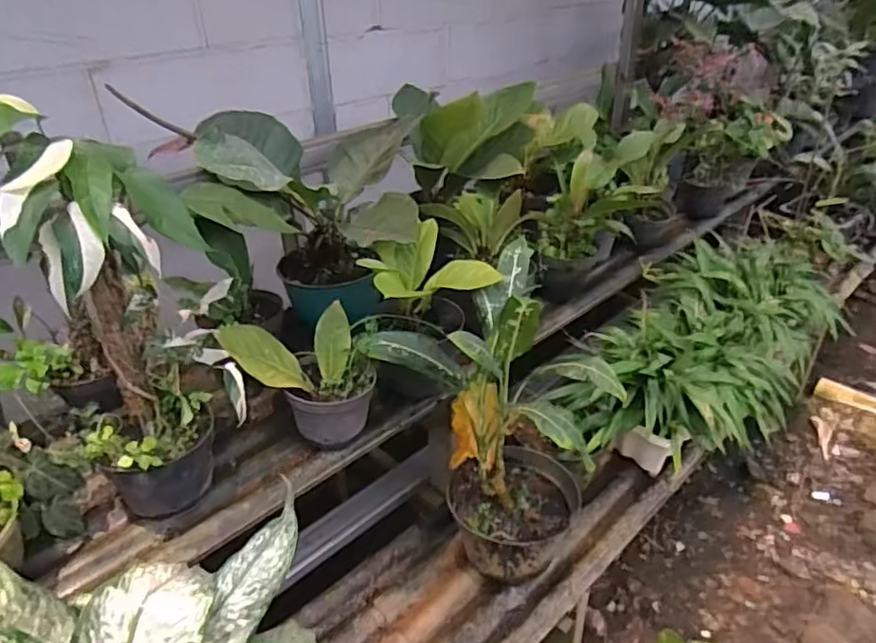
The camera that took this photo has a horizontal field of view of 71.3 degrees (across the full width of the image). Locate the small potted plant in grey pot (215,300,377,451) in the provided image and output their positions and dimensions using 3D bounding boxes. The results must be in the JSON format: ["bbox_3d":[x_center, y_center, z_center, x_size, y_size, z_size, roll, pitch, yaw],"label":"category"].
[{"bbox_3d":[-0.227,0.090,1.078,0.223,0.210,0.159,1,32,4],"label":"small potted plant in grey pot"}]

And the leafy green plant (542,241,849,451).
[{"bbox_3d":[0.709,0.028,1.542,0.414,0.277,1.011,24,40,35],"label":"leafy green plant"}]

